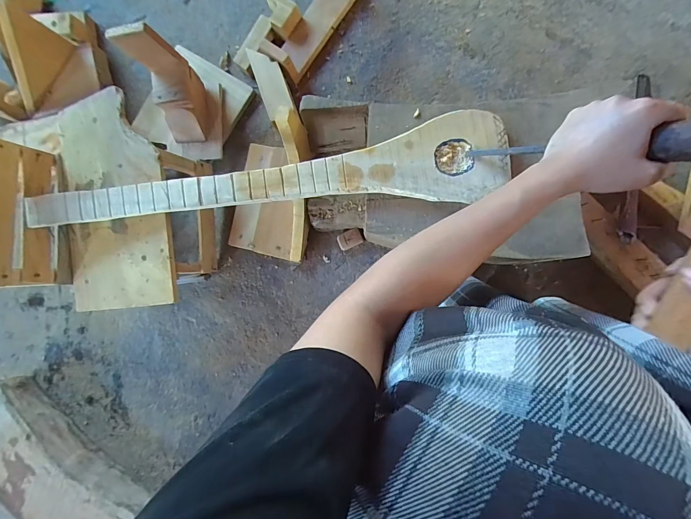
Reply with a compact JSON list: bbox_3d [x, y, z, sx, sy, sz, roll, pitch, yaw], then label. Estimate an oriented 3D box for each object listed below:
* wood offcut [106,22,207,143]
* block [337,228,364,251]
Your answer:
[{"bbox_3d":[-0.317,-0.323,0.619,0.076,0.202,0.081,-7,53,8],"label":"wood offcut"},{"bbox_3d":[0.009,-0.037,0.631,0.043,0.016,0.031,-25,84,7],"label":"block"}]

